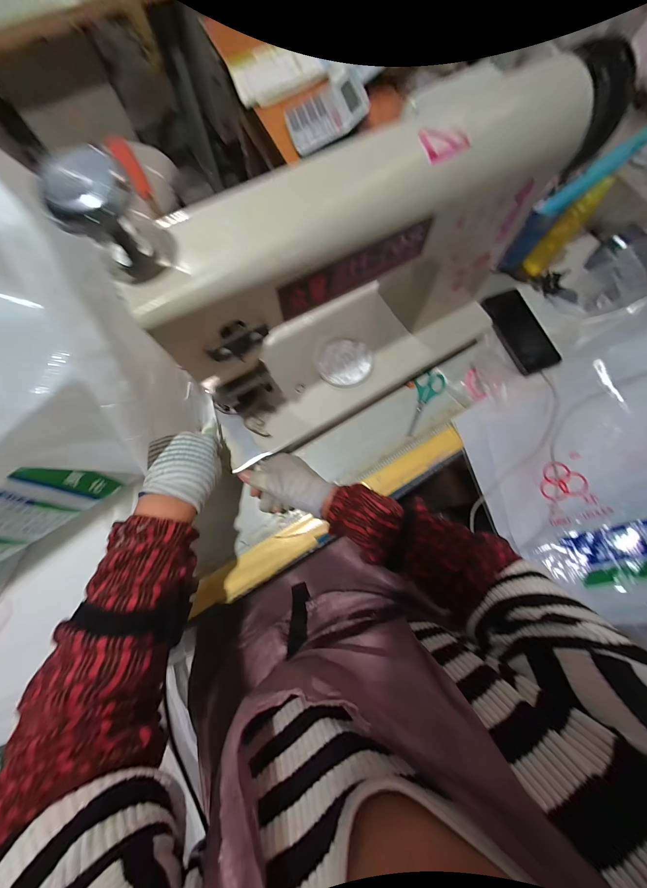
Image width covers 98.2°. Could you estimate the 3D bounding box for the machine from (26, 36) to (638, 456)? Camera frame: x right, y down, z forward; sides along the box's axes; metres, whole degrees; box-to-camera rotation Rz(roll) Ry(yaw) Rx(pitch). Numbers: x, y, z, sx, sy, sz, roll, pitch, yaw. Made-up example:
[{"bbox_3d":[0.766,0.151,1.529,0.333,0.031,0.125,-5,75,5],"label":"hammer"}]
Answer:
[{"bbox_3d":[0.059,-0.200,0.357,0.486,0.295,0.183,-30,76,-7],"label":"machine"}]

